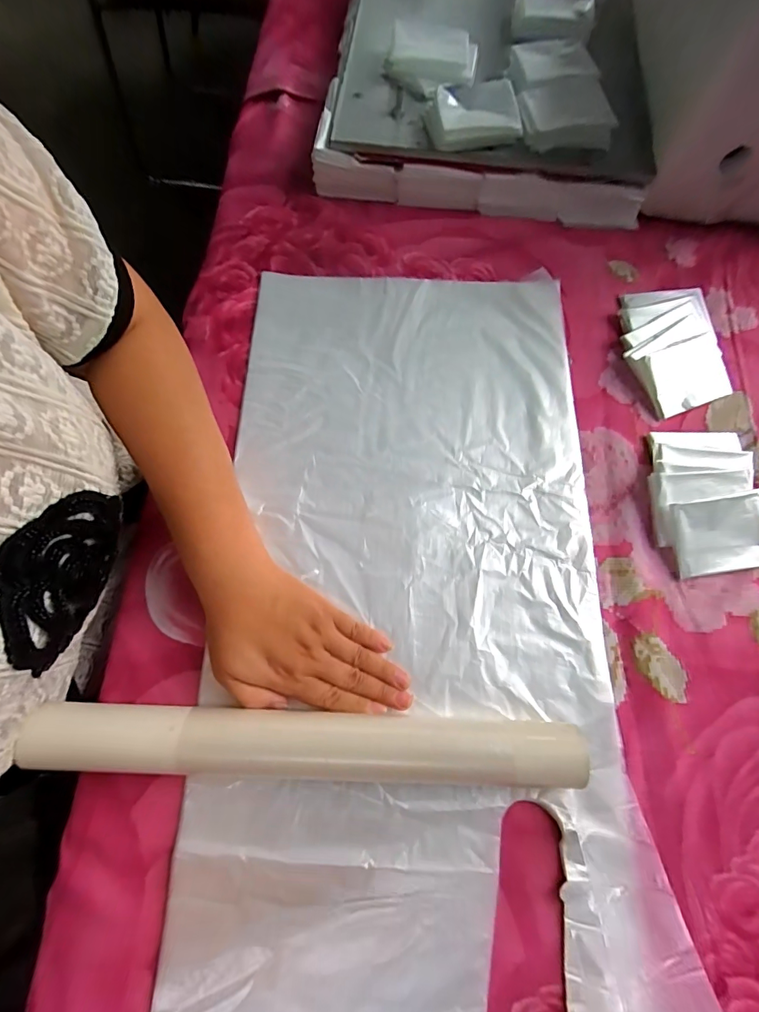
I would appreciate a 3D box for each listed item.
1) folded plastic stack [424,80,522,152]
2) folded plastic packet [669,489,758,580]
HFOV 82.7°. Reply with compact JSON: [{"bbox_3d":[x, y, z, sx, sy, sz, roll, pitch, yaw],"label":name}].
[{"bbox_3d":[0.095,-0.398,0.437,0.085,0.034,0.057,-7,73,-6],"label":"folded plastic stack"},{"bbox_3d":[0.286,0.024,0.361,0.080,0.007,0.063,-8,88,-1],"label":"folded plastic packet"}]

